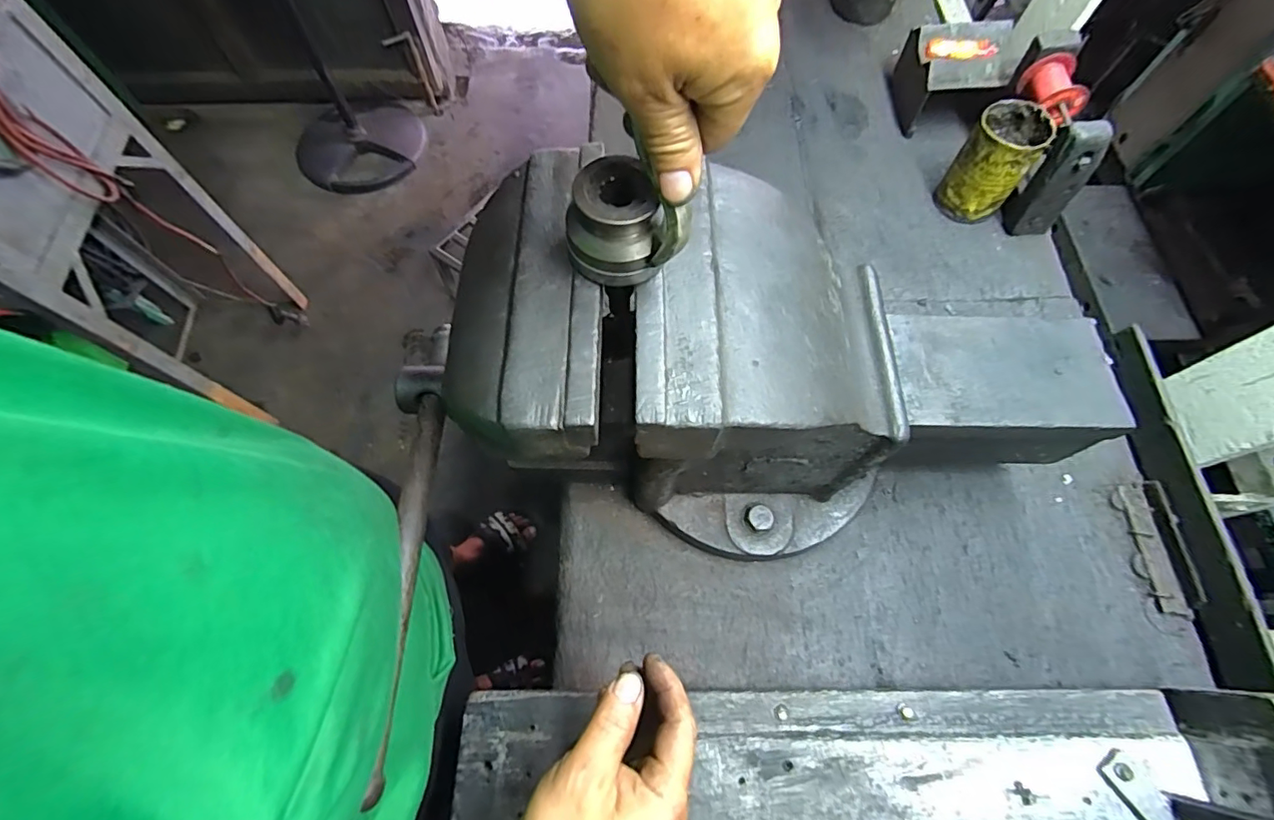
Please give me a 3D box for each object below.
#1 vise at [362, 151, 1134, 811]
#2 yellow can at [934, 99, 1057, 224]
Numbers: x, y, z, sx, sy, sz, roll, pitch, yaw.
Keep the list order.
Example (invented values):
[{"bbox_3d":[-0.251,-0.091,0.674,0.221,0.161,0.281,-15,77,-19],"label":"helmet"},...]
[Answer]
[{"bbox_3d":[0.127,-0.014,0.402,0.475,0.265,0.243,6,65,2],"label":"vise"},{"bbox_3d":[0.418,-0.288,0.634,0.075,0.114,0.073,0,67,-1],"label":"yellow can"}]

